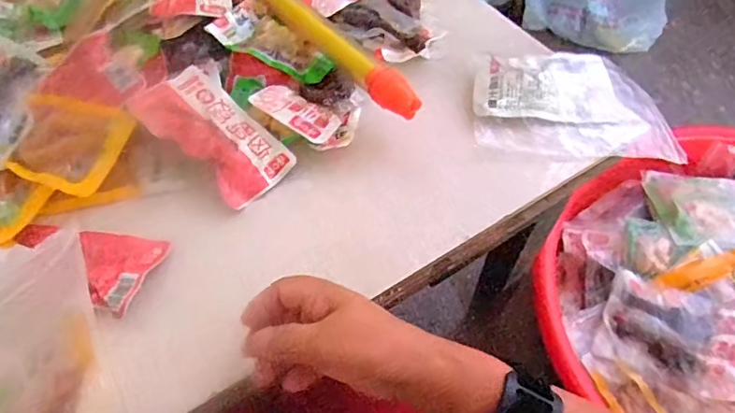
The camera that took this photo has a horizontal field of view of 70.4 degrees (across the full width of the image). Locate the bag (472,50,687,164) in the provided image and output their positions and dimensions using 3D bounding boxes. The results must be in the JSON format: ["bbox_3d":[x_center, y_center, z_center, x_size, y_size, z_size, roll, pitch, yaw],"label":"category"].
[{"bbox_3d":[0.199,-0.101,0.502,0.187,0.032,0.117,0,56,1],"label":"bag"}]

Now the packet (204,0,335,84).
[{"bbox_3d":[-0.088,-0.158,0.508,0.115,0.019,0.067,32,61,4],"label":"packet"}]

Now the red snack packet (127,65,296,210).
[{"bbox_3d":[-0.133,-0.065,0.465,0.134,0.012,0.080,43,54,1],"label":"red snack packet"}]

